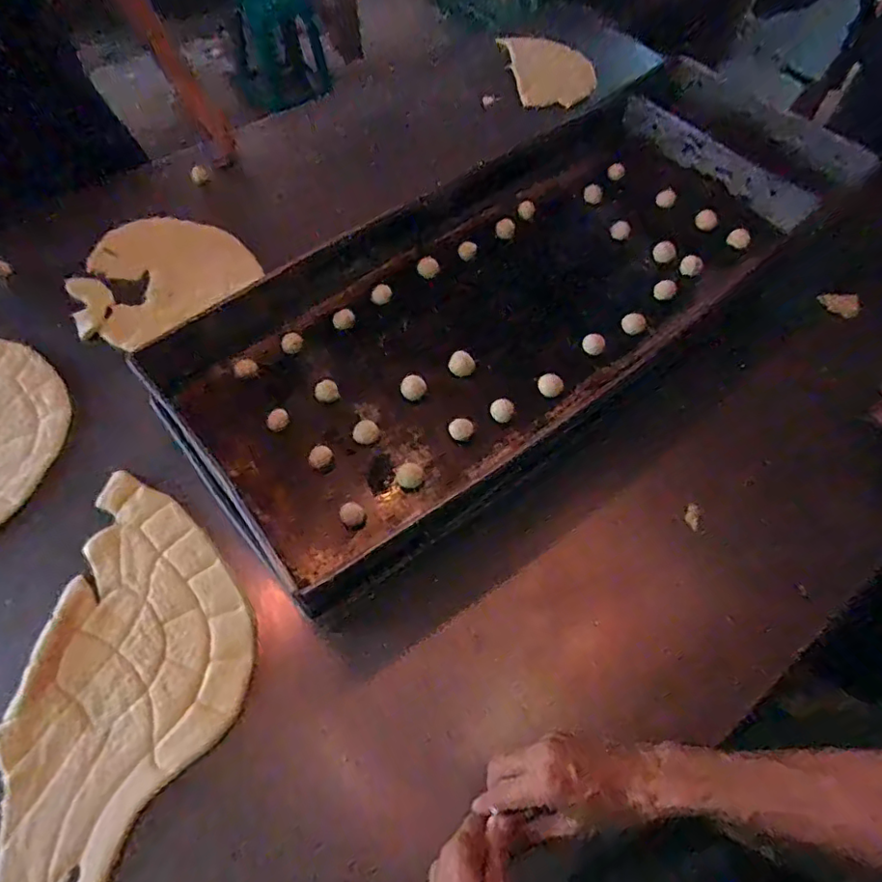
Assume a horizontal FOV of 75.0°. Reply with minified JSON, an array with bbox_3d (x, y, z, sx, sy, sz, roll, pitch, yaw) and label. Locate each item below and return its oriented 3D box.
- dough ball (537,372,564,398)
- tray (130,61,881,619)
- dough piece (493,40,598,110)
[{"bbox_3d":[0.129,-0.064,0.683,0.030,0.025,0.023,17,60,9],"label":"dough ball"},{"bbox_3d":[0.099,-0.218,0.761,0.916,0.084,0.411,-37,69,-16],"label":"tray"},{"bbox_3d":[0.226,-0.747,1.156,0.155,0.023,0.217,-17,68,-1],"label":"dough piece"}]

